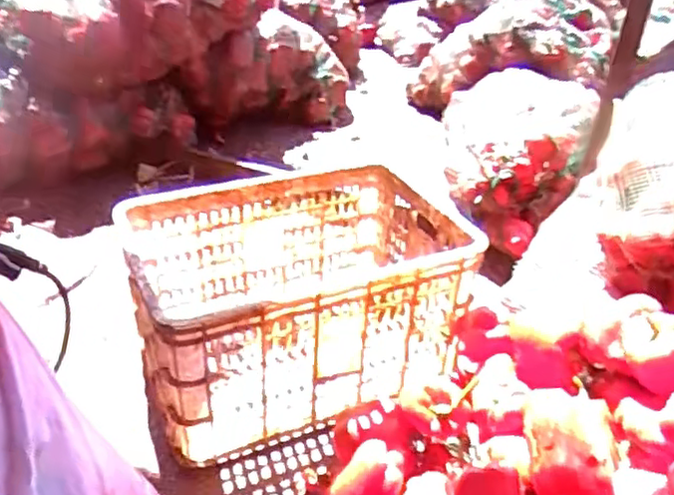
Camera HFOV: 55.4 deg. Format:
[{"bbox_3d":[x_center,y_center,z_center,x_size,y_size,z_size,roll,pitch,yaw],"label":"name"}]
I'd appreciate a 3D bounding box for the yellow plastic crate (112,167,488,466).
[{"bbox_3d":[-0.052,0.075,1.097,0.543,0.269,0.356,-11,34,-21],"label":"yellow plastic crate"}]

